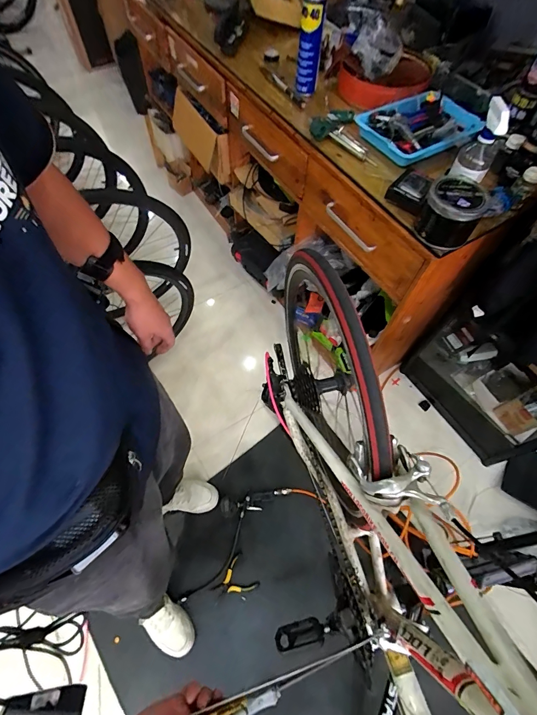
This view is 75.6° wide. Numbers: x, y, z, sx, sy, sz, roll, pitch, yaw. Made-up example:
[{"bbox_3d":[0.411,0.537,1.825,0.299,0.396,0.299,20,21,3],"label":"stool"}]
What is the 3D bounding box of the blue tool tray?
[{"bbox_3d":[0.435,-0.659,0.980,0.327,0.061,0.258,-31,67,-17],"label":"blue tool tray"}]

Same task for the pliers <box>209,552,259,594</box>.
[{"bbox_3d":[-0.117,0.730,1.129,0.133,0.011,0.116,-30,67,-17],"label":"pliers"}]

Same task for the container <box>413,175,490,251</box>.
[{"bbox_3d":[0.406,-0.325,0.775,0.122,0.091,0.142,28,64,12],"label":"container"}]

